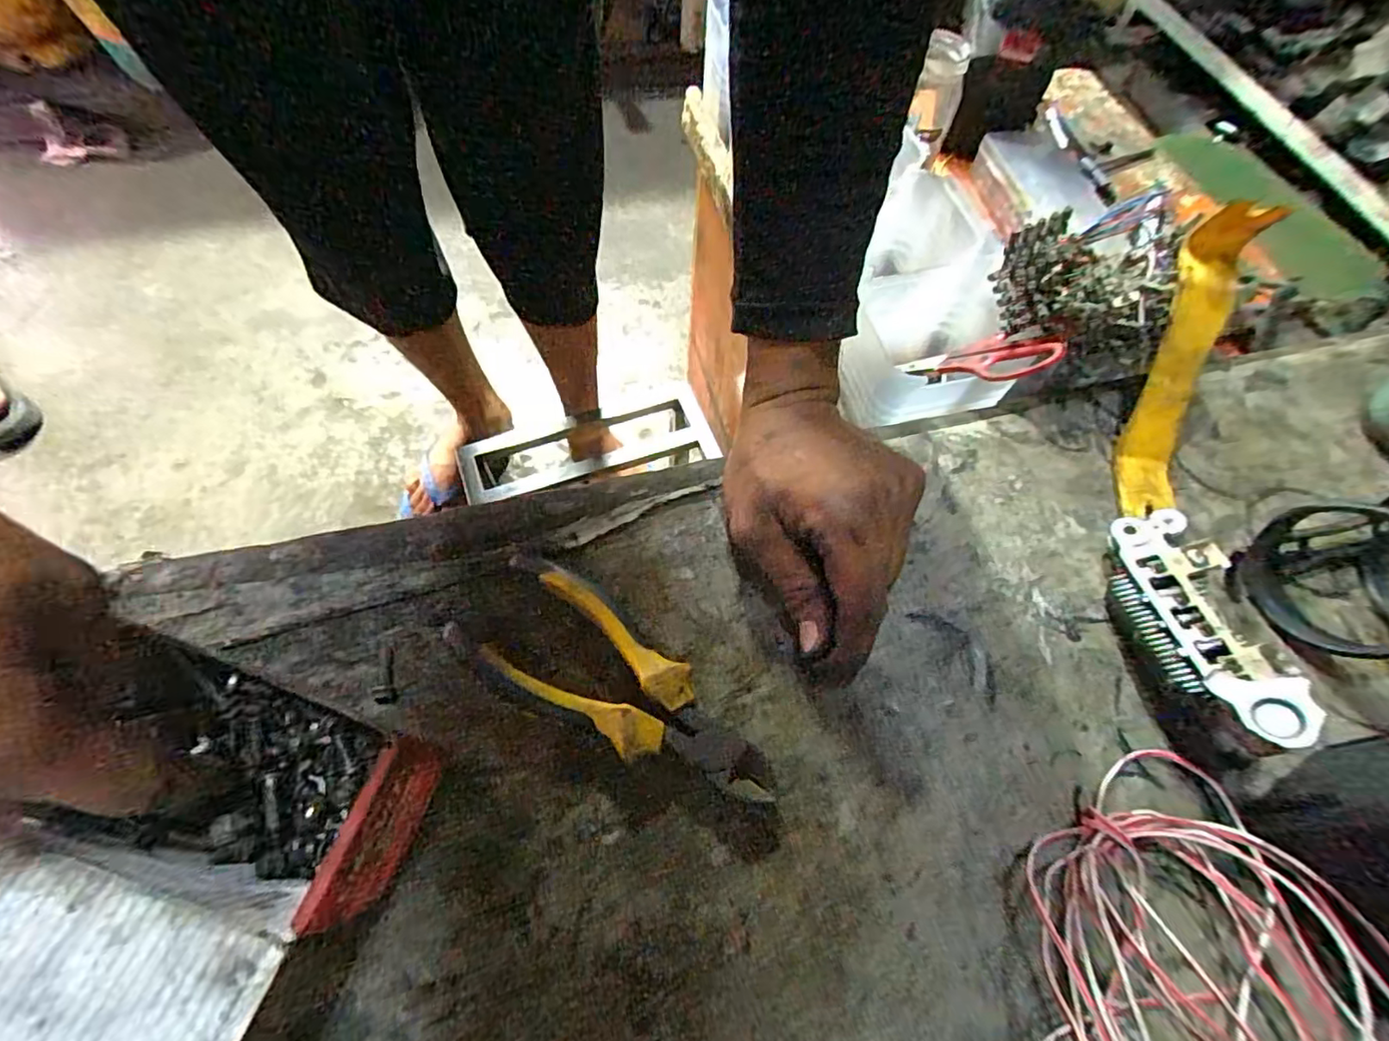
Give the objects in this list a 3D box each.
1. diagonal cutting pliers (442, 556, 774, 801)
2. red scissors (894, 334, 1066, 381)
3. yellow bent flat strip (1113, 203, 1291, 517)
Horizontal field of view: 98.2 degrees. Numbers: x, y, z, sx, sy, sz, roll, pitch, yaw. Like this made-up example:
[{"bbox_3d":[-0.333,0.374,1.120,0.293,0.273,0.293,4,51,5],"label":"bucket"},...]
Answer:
[{"bbox_3d":[-0.035,0.070,0.270,0.151,0.019,0.056,32,65,13],"label":"diagonal cutting pliers"},{"bbox_3d":[0.167,-0.098,0.373,0.043,0.013,0.112,-36,25,-19],"label":"red scissors"},{"bbox_3d":[0.270,-0.088,0.334,0.036,0.026,0.175,19,91,7],"label":"yellow bent flat strip"}]

